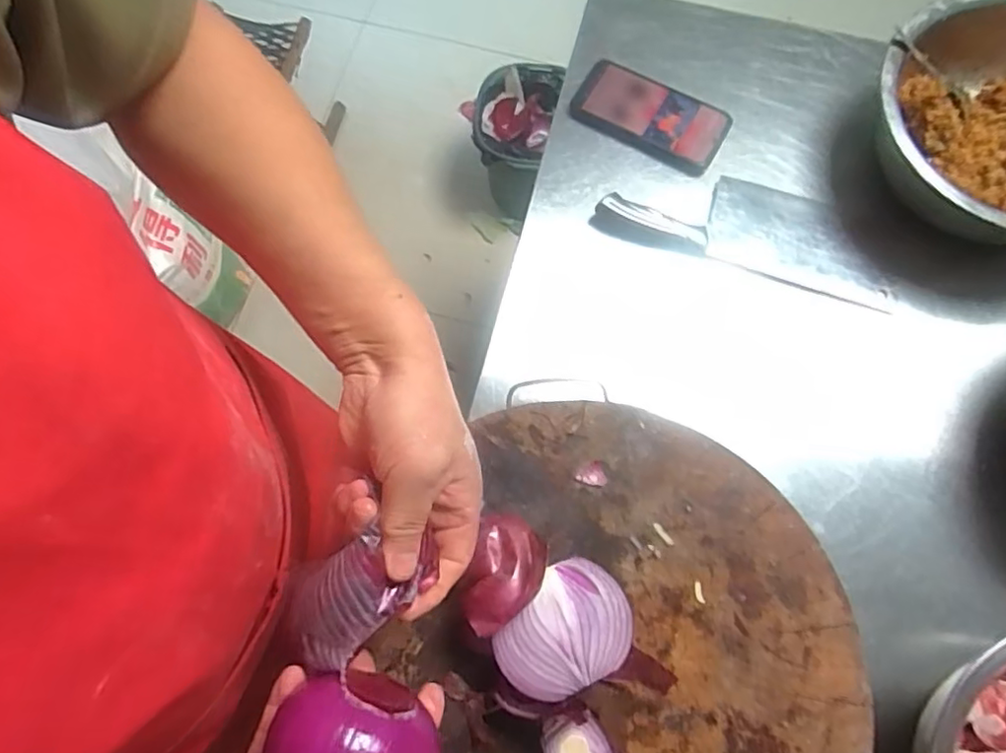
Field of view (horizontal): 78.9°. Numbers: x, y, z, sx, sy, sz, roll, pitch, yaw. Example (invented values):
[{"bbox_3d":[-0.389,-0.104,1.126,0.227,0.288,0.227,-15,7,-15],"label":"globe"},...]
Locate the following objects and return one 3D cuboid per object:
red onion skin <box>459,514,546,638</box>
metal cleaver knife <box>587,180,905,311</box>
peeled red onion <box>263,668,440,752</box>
[{"bbox_3d":[0.000,0.150,0.464,0.053,0.052,0.082,16,75,5],"label":"red onion skin"},{"bbox_3d":[0.261,-0.160,0.648,0.308,0.028,0.099,18,75,6],"label":"metal cleaver knife"},{"bbox_3d":[-0.079,0.206,0.332,0.083,0.066,0.076,11,74,4],"label":"peeled red onion"}]

